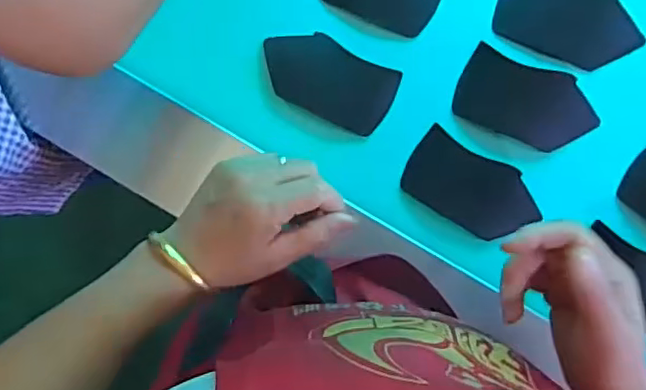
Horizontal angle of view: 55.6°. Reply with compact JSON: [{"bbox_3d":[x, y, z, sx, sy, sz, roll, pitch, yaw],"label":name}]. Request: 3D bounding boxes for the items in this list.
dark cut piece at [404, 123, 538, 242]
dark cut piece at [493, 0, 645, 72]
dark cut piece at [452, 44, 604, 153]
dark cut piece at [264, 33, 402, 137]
[{"bbox_3d":[0.138,-0.006,0.571,0.122,0.006,0.066,32,99,9],"label":"dark cut piece"},{"bbox_3d":[0.223,-0.159,0.552,0.127,0.009,0.067,22,94,4],"label":"dark cut piece"},{"bbox_3d":[0.186,-0.084,0.559,0.124,0.014,0.068,23,94,4],"label":"dark cut piece"},{"bbox_3d":[0.004,-0.109,0.580,0.127,0.004,0.069,26,94,4],"label":"dark cut piece"}]

